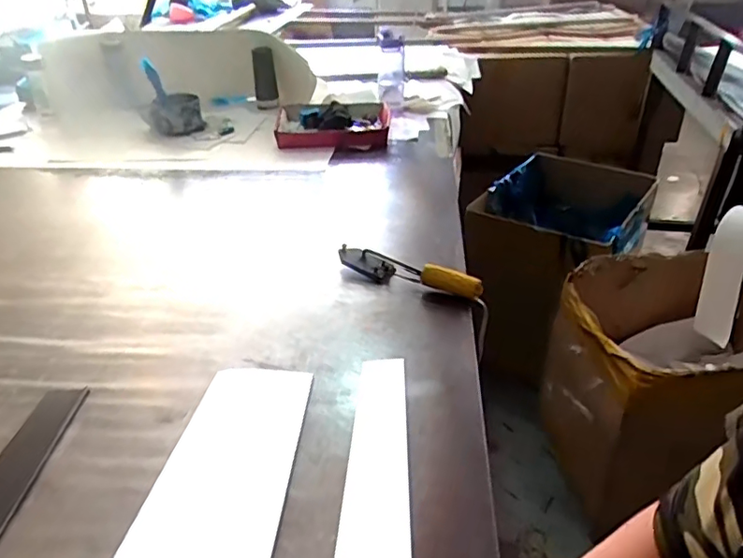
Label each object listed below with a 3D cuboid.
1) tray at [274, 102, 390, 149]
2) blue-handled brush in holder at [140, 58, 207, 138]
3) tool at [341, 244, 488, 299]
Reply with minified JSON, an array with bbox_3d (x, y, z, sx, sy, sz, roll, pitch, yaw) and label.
[{"bbox_3d":[-0.103,-0.437,1.624,0.321,0.053,0.246,-4,34,-3],"label":"tray"},{"bbox_3d":[-0.561,-0.508,1.642,0.139,0.193,0.094,-7,35,-8],"label":"blue-handled brush in holder"},{"bbox_3d":[0.060,-0.012,1.017,0.273,0.044,0.045,16,38,24],"label":"tool"}]

